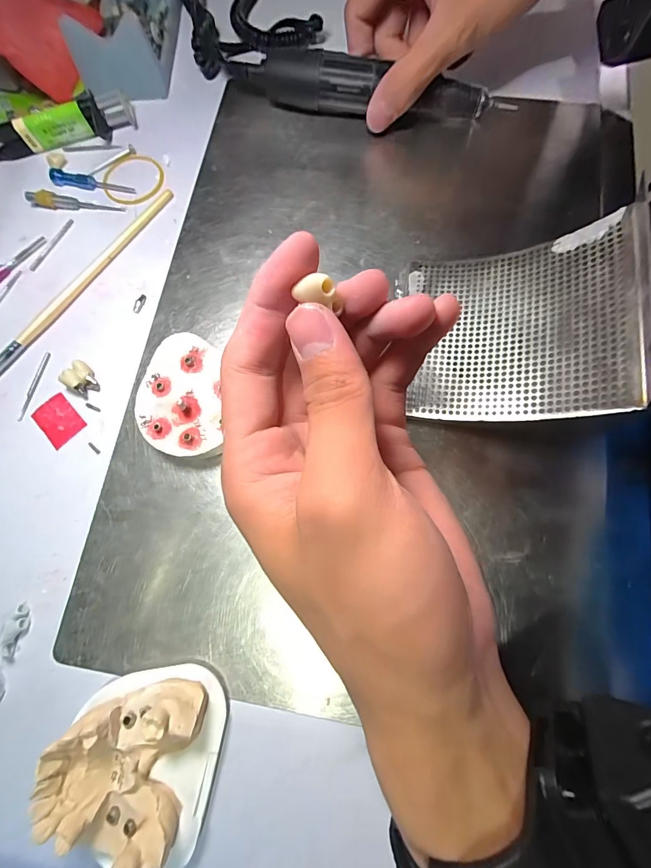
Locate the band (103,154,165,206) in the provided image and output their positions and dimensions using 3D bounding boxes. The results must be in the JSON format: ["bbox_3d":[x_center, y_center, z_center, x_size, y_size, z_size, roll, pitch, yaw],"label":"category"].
[{"bbox_3d":[-0.130,-0.173,0.256,0.041,0.004,0.042,0,76,1],"label":"band"}]

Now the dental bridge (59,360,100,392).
[{"bbox_3d":[-0.139,-0.032,0.215,0.017,0.011,0.017,0,76,1],"label":"dental bridge"}]

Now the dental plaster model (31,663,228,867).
[{"bbox_3d":[-0.078,0.136,0.156,0.059,0.035,0.064,13,77,4],"label":"dental plaster model"}]

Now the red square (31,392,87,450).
[{"bbox_3d":[-0.152,-0.008,0.213,0.021,0.004,0.028,-43,79,-9],"label":"red square"}]

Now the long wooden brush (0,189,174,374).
[{"bbox_3d":[-0.158,-0.087,0.230,0.010,0.008,0.186,34,79,9],"label":"long wooden brush"}]

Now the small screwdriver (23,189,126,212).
[{"bbox_3d":[-0.166,-0.152,0.248,0.062,0.007,0.009,9,77,3],"label":"small screwdriver"}]

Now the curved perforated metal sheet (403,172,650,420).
[{"bbox_3d":[0.098,-0.055,0.188,0.109,0.014,0.098,-7,71,36],"label":"curved perforated metal sheet"}]

